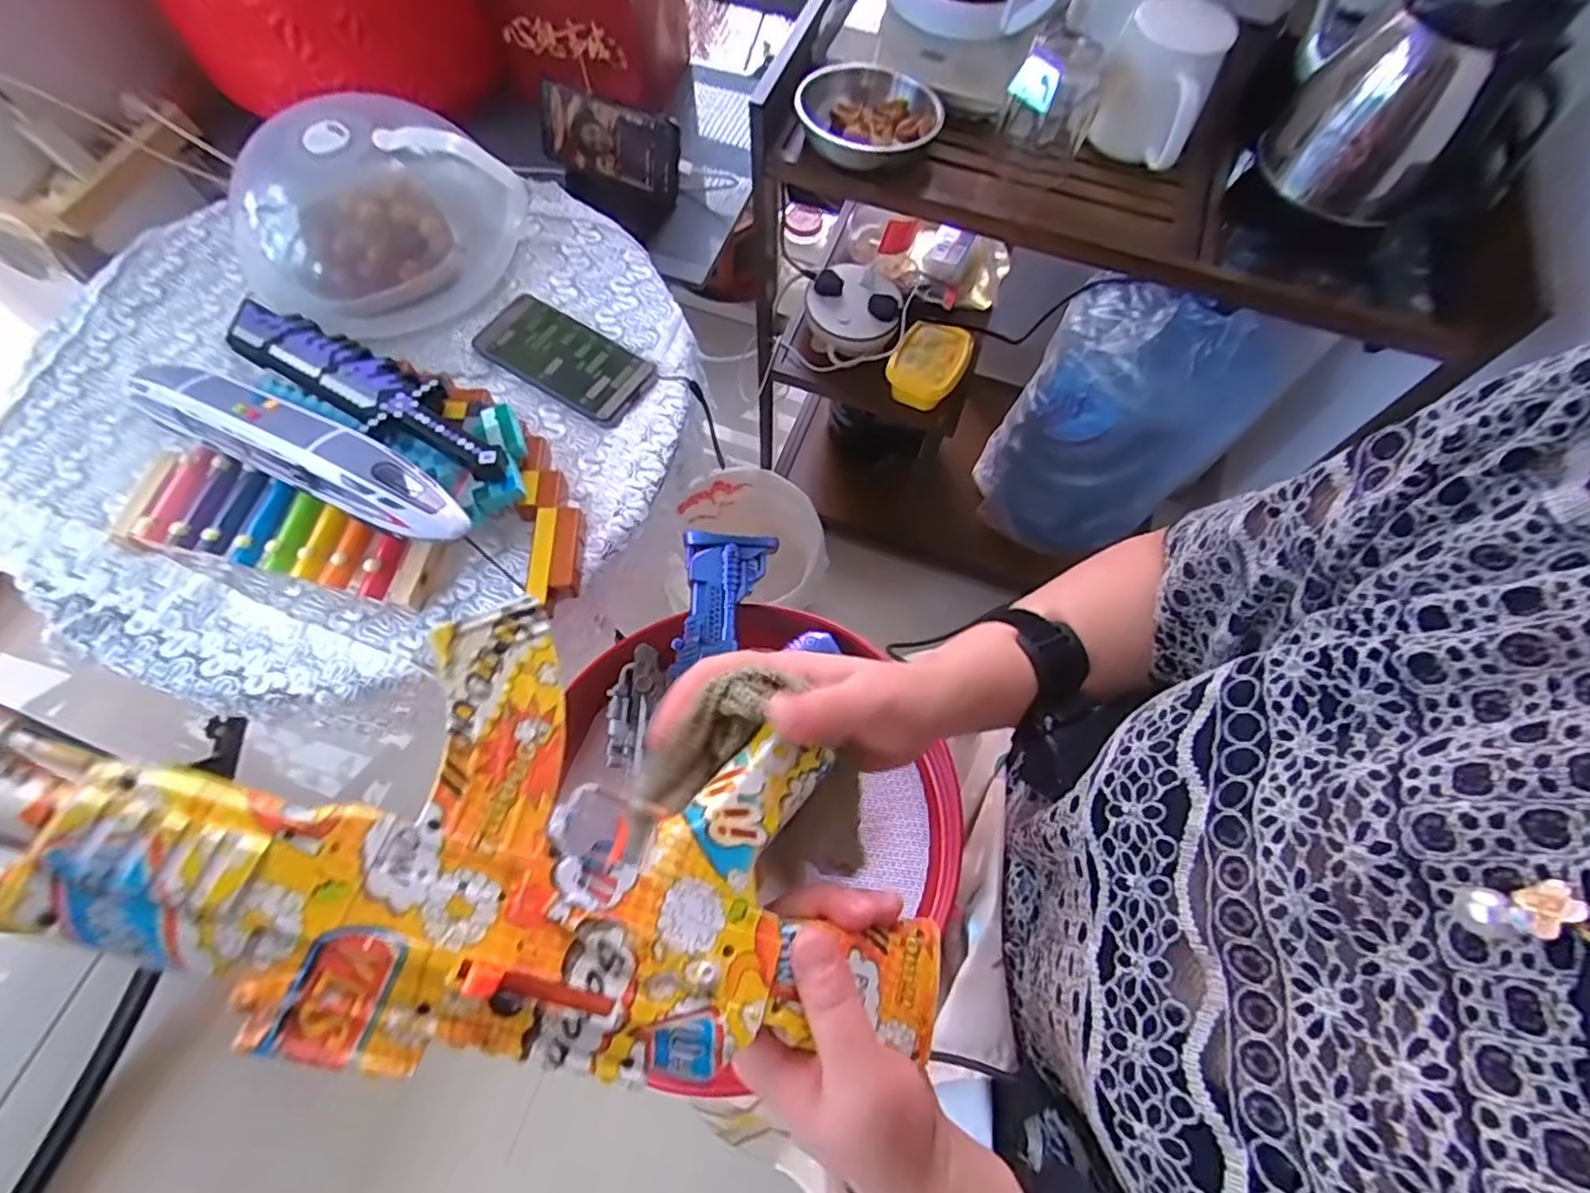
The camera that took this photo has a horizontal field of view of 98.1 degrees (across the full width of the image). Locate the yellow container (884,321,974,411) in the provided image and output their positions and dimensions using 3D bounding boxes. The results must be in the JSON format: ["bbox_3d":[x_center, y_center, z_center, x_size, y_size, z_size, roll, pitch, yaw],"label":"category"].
[{"bbox_3d":[0.154,-0.265,0.790,0.075,0.043,0.102,29,69,10],"label":"yellow container"}]

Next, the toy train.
[{"bbox_3d":[-0.362,-0.106,0.496,0.305,0.063,0.049,23,69,8],"label":"toy train"}]

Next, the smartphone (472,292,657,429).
[{"bbox_3d":[-0.197,-0.207,0.584,0.154,0.007,0.073,29,70,10],"label":"smartphone"}]

